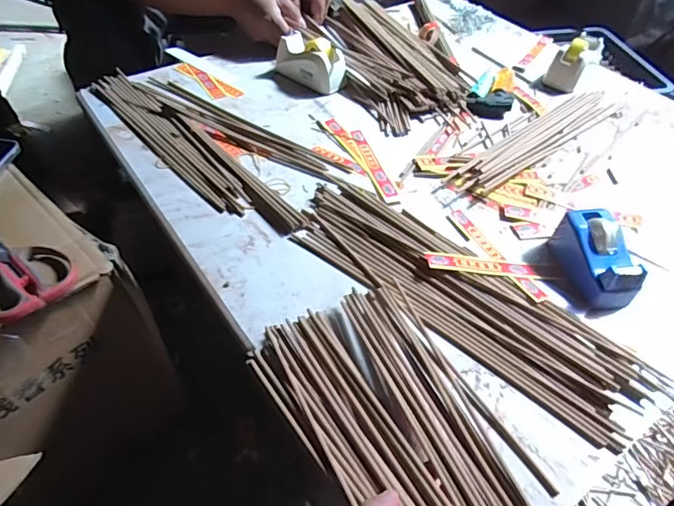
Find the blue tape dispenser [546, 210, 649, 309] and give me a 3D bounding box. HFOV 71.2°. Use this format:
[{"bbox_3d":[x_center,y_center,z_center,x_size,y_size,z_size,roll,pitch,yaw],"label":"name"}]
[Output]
[{"bbox_3d":[0.274,0.003,0.496,0.054,0.054,0.104,-5,49,-7],"label":"blue tape dispenser"}]

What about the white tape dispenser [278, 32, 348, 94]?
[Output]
[{"bbox_3d":[-0.041,-0.305,0.749,0.059,0.059,0.118,-36,59,-29],"label":"white tape dispenser"}]

